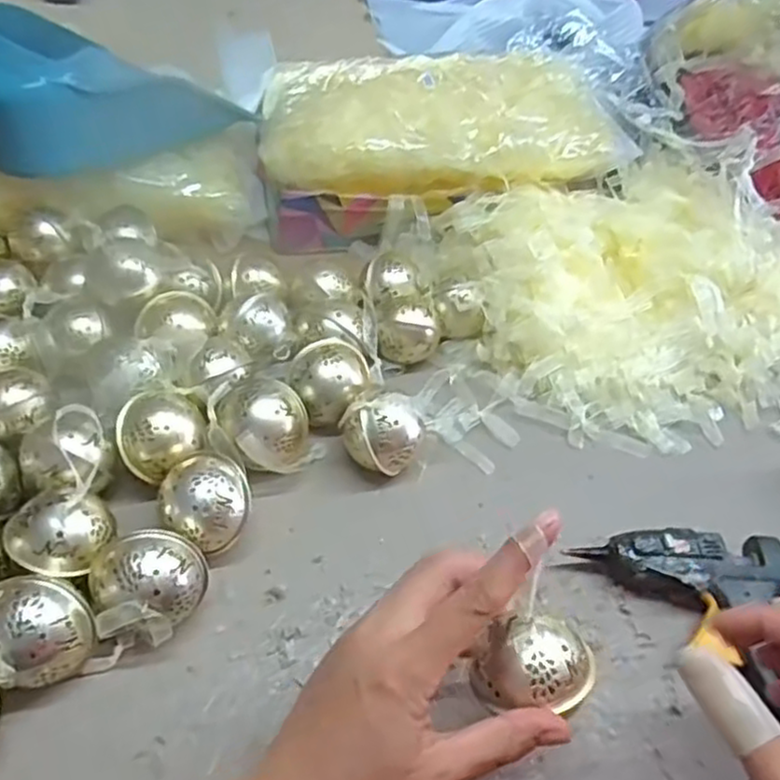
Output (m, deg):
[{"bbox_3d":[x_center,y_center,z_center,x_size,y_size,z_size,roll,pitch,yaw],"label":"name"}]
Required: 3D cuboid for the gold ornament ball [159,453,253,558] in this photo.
[{"bbox_3d":[-0.112,0.071,0.445,0.056,0.050,0.061,-20,52,-24],"label":"gold ornament ball"}]

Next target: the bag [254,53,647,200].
[{"bbox_3d":[0.051,-0.244,0.663,0.338,0.073,0.173,1,46,-6],"label":"bag"}]

